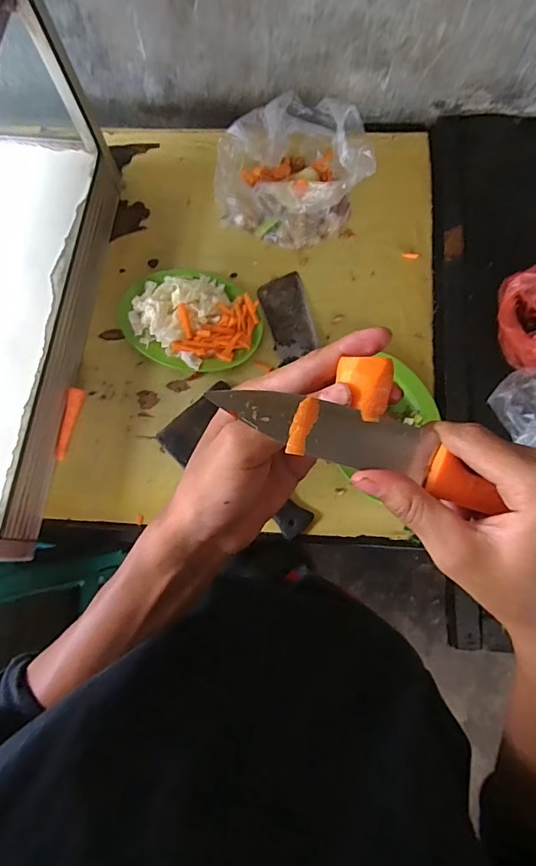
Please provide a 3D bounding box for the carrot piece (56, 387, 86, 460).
[{"bbox_3d":[-0.316,-0.015,0.743,0.022,0.014,0.115,7,76,3],"label":"carrot piece"}]

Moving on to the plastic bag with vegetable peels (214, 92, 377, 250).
[{"bbox_3d":[0.030,-0.451,0.788,0.207,0.129,0.224,-41,79,-9],"label":"plastic bag with vegetable peels"}]

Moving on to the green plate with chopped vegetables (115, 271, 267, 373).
[{"bbox_3d":[-0.138,-0.203,0.799,0.255,0.043,0.179,18,77,5],"label":"green plate with chopped vegetables"}]

